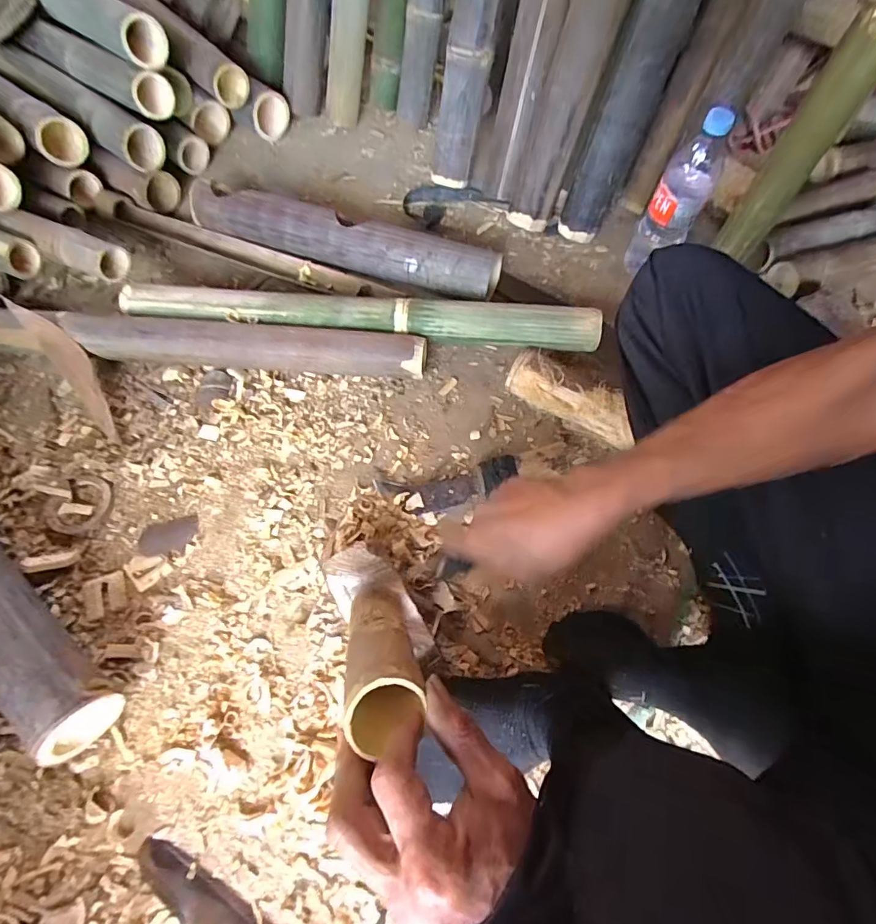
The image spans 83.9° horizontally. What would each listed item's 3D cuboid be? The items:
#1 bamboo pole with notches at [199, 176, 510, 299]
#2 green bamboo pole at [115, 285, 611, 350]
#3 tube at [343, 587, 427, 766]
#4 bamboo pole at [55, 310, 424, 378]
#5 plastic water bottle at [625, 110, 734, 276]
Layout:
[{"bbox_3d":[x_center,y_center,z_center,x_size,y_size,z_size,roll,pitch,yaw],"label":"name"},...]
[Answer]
[{"bbox_3d":[-0.146,-0.338,0.734,0.480,0.067,0.062,18,63,8],"label":"bamboo pole with notches"},{"bbox_3d":[-0.109,-0.208,0.664,0.655,0.044,0.054,5,62,1],"label":"green bamboo pole"},{"bbox_3d":[-0.044,0.142,0.388,0.052,0.254,0.040,-9,93,-7],"label":"tube"},{"bbox_3d":[-0.258,-0.156,0.671,0.481,0.060,0.061,4,63,0],"label":"bamboo pole"},{"bbox_3d":[0.338,-0.366,0.690,0.068,0.241,0.063,24,64,11],"label":"plastic water bottle"}]

